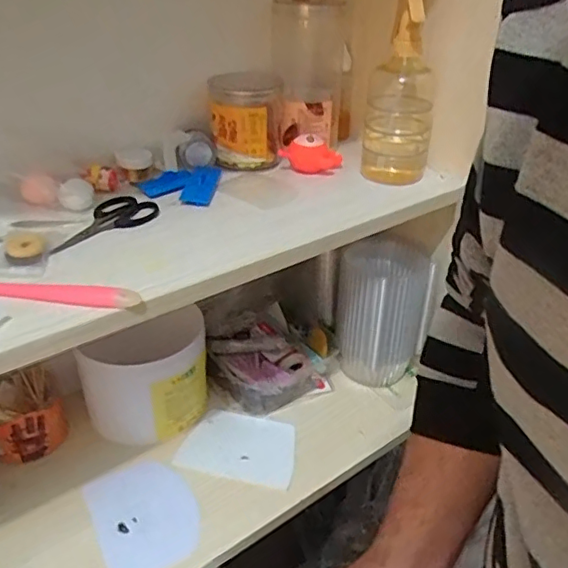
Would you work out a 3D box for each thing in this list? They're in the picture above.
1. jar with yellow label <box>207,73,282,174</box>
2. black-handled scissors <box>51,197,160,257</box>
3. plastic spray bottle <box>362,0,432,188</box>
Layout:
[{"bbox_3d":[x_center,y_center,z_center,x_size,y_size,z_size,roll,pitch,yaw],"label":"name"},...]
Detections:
[{"bbox_3d":[-0.043,-0.184,0.637,0.075,0.103,0.063,0,31,-1],"label":"jar with yellow label"},{"bbox_3d":[-0.171,-0.056,0.520,0.053,0.007,0.115,23,38,32],"label":"black-handled scissors"},{"bbox_3d":[0.127,-0.210,0.611,0.070,0.194,0.053,8,32,12],"label":"plastic spray bottle"}]

